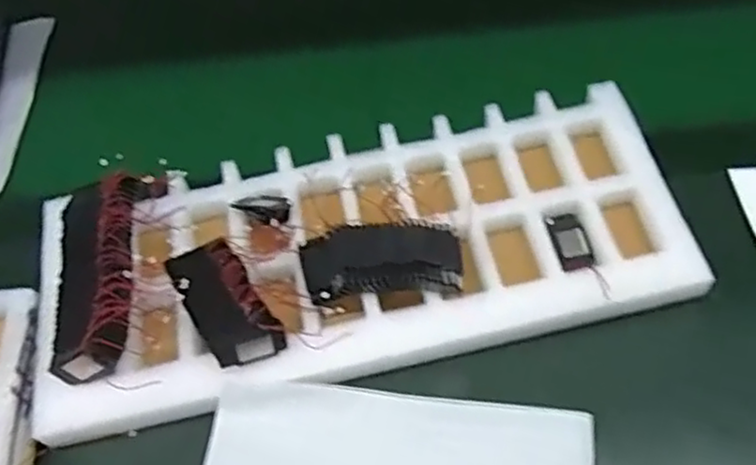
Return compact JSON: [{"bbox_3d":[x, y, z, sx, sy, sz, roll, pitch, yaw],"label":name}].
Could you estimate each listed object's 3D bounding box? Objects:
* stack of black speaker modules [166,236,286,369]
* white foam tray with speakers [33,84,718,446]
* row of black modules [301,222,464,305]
[{"bbox_3d":[-0.083,0.040,0.379,0.037,0.025,0.072,-32,60,-15],"label":"stack of black speaker modules"},{"bbox_3d":[-0.012,0.006,0.412,0.373,0.043,0.154,-13,57,-3],"label":"white foam tray with speakers"},{"bbox_3d":[0.002,0.017,0.388,0.085,0.025,0.041,-9,57,-1],"label":"row of black modules"}]

